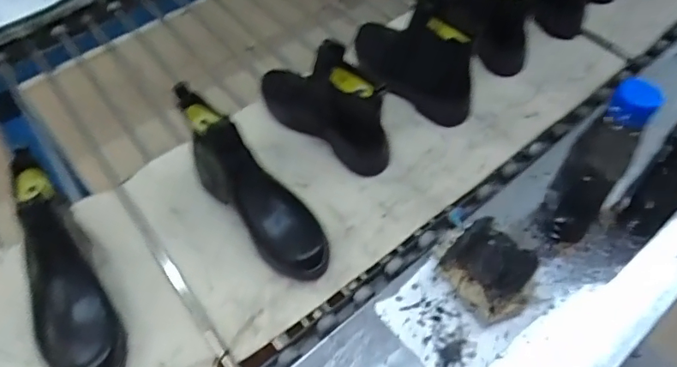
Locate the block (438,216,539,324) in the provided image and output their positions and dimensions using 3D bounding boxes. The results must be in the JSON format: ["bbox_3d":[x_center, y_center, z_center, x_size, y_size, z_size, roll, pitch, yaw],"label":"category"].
[{"bbox_3d":[0.166,0.095,0.562,0.081,0.073,0.093,-38,60,-22],"label":"block"}]

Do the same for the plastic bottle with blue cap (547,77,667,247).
[{"bbox_3d":[0.276,-0.005,0.568,0.055,0.246,0.047,6,54,8],"label":"plastic bottle with blue cap"}]

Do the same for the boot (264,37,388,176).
[{"bbox_3d":[-0.030,-0.128,0.727,0.075,0.160,0.248,-35,59,-21],"label":"boot"}]

